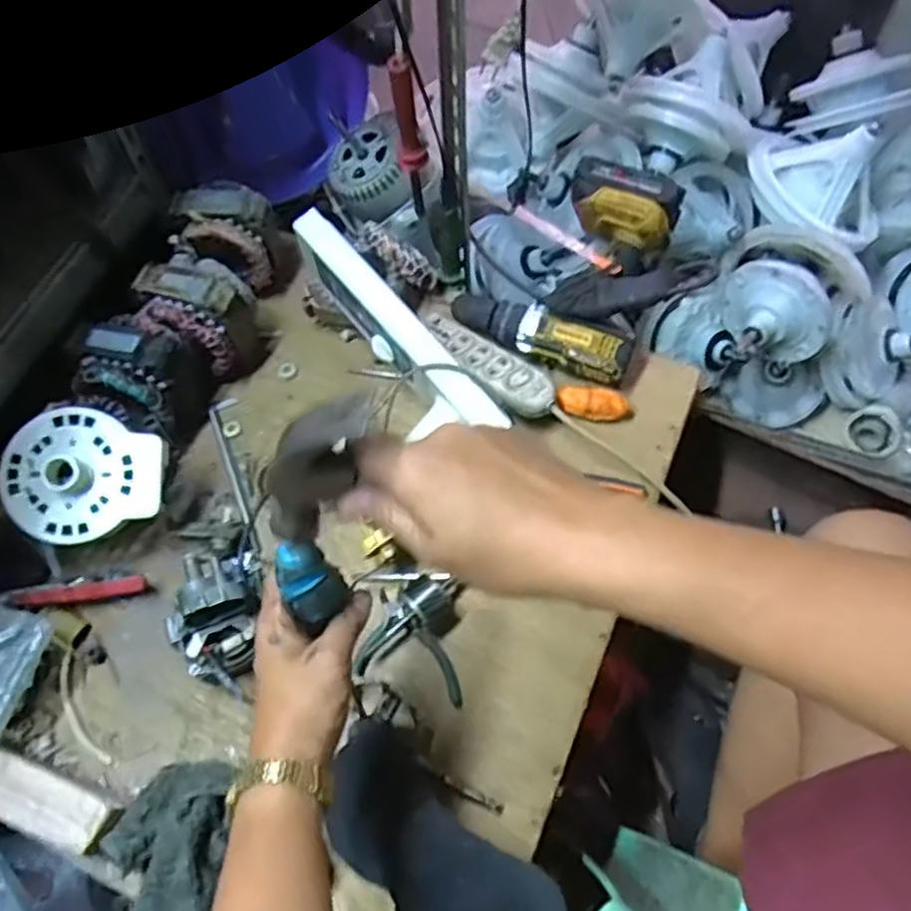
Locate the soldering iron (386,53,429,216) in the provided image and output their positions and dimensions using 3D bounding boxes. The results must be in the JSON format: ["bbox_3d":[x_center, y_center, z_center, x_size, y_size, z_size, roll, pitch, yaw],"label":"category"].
[{"bbox_3d":[-0.042,-0.294,0.667,0.022,0.162,0.020,-33,65,-15],"label":"soldering iron"}]

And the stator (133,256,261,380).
[{"bbox_3d":[-0.268,-0.141,0.743,0.103,0.099,0.092,8,62,6],"label":"stator"}]

